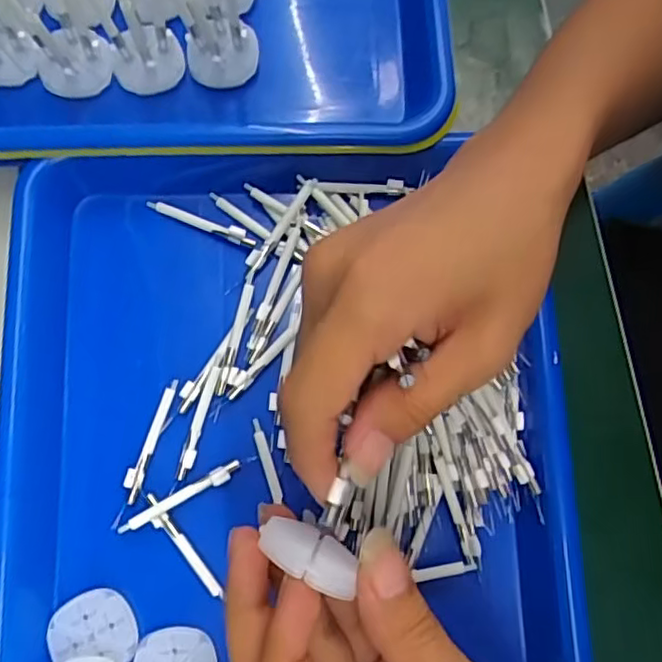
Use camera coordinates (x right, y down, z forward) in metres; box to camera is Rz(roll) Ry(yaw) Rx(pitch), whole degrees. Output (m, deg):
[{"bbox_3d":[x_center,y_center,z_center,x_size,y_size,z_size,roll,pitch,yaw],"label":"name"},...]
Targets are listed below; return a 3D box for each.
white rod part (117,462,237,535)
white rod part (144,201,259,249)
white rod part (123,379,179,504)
[{"bbox_3d":[-0.068,0.075,0.289,0.058,0.006,0.007,-27,80,-7],"label":"white rod part"},{"bbox_3d":[-0.063,-0.054,0.317,0.061,0.009,0.006,22,78,3],"label":"white rod part"},{"bbox_3d":[-0.084,0.050,0.296,0.007,0.004,0.058,19,78,3],"label":"white rod part"}]

